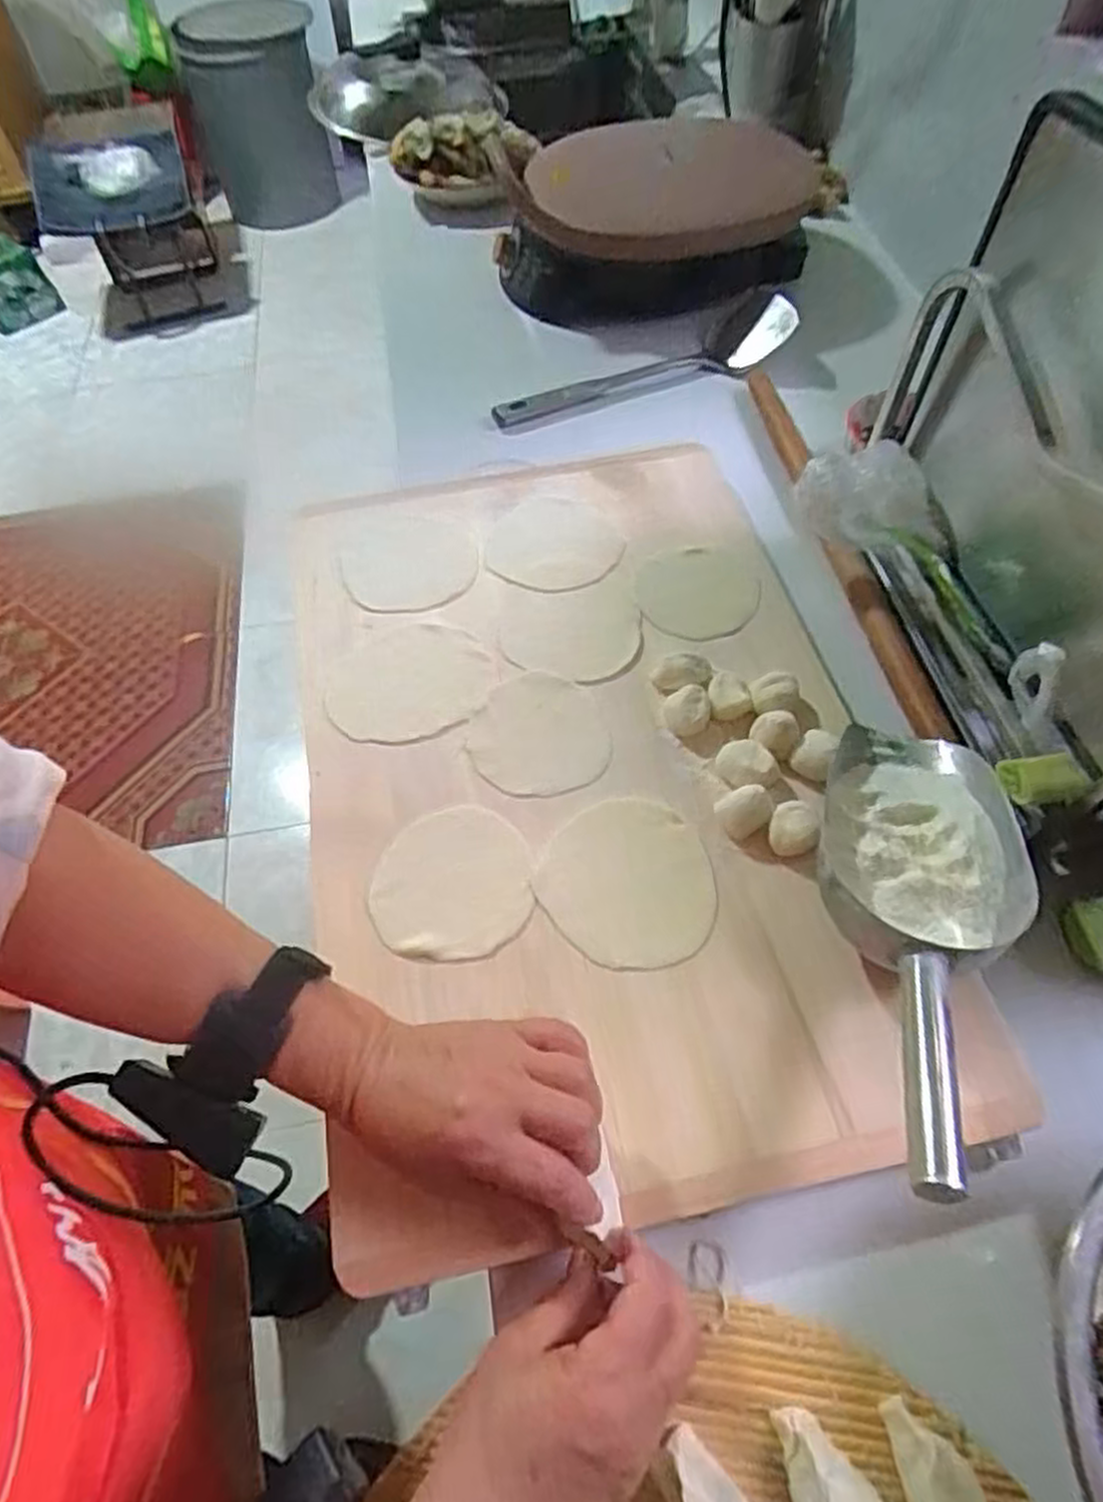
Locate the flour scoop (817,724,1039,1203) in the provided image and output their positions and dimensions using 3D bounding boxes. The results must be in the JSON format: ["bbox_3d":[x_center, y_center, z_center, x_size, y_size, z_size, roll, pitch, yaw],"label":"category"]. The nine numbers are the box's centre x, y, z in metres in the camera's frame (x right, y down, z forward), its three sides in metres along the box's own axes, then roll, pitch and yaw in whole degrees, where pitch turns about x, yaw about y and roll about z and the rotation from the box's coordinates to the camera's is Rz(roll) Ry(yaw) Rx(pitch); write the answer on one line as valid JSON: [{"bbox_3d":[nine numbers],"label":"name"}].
[{"bbox_3d":[0.195,0.085,0.412,0.103,0.044,0.278,15,43,10],"label":"flour scoop"}]

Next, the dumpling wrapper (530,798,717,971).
[{"bbox_3d":[0.044,0.077,0.470,0.104,0.004,0.105,-3,58,-1],"label":"dumpling wrapper"}]

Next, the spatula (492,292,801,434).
[{"bbox_3d":[0.098,-0.379,0.762,0.316,0.047,0.067,-24,61,-13],"label":"spatula"}]

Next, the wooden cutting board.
[{"bbox_3d":[0.016,-0.010,0.522,0.352,0.027,0.549,-11,58,-6],"label":"wooden cutting board"}]

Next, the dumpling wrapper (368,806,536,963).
[{"bbox_3d":[-0.060,0.078,0.473,0.094,0.004,0.096,0,58,1],"label":"dumpling wrapper"}]

